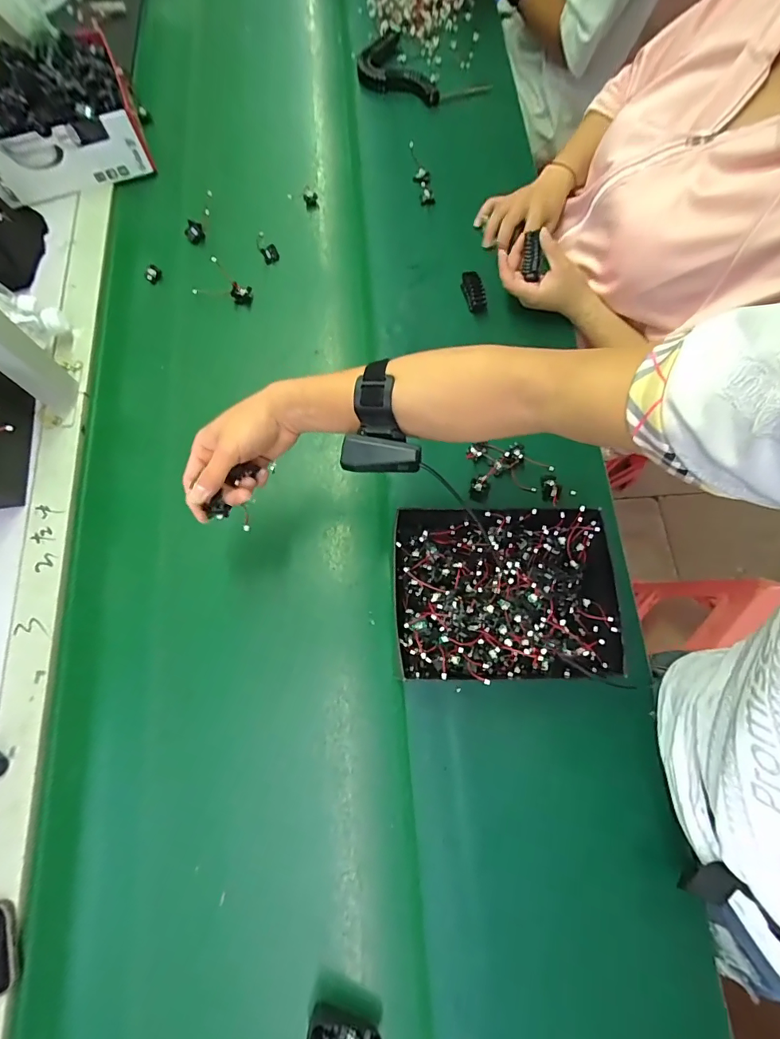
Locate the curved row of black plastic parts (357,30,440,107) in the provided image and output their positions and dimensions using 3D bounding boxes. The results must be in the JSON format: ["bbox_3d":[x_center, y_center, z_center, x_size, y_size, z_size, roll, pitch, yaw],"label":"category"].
[{"bbox_3d":[0.004,-0.878,0.872,0.143,0.031,0.207,-7,73,-4],"label":"curved row of black plastic parts"}]

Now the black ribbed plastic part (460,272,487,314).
[{"bbox_3d":[0.123,-0.336,0.679,0.028,0.014,0.060,-6,73,-3],"label":"black ribbed plastic part"}]

